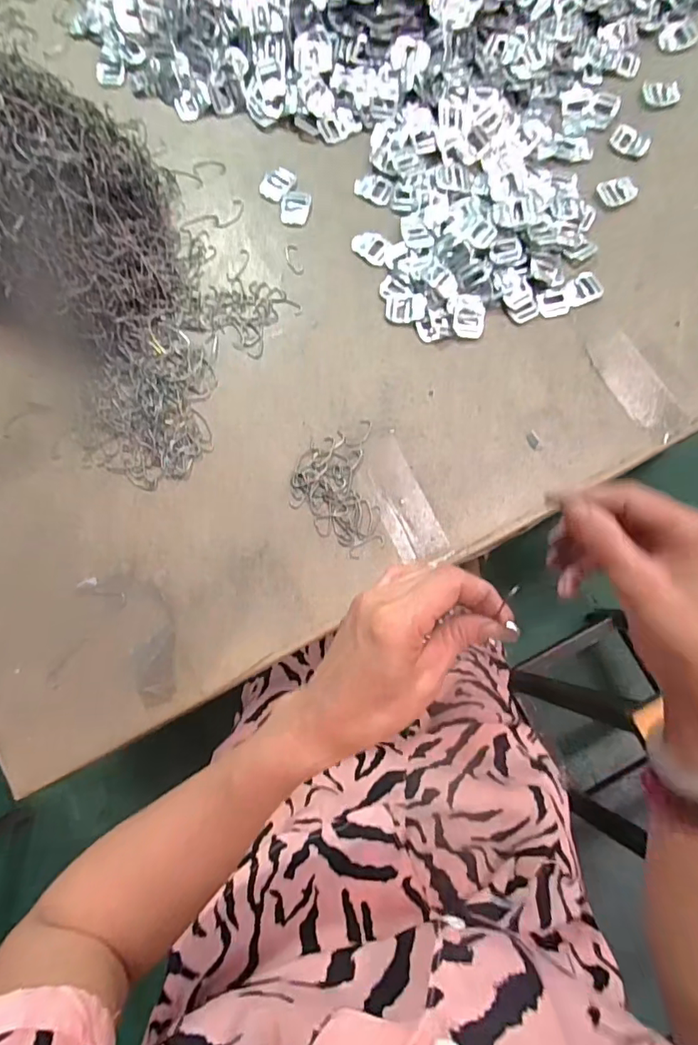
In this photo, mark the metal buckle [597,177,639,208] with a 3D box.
[{"bbox_3d":[0.273,-0.336,0.510,0.036,0.004,0.029,-8,85,13],"label":"metal buckle"}]

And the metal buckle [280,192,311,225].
[{"bbox_3d":[-0.056,-0.327,0.521,0.030,0.004,0.037,6,78,3],"label":"metal buckle"}]

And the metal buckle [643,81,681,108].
[{"bbox_3d":[0.338,-0.464,0.542,0.037,0.004,0.035,6,78,2],"label":"metal buckle"}]

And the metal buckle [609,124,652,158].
[{"bbox_3d":[0.296,-0.400,0.525,0.039,0.004,0.033,30,80,7],"label":"metal buckle"}]

